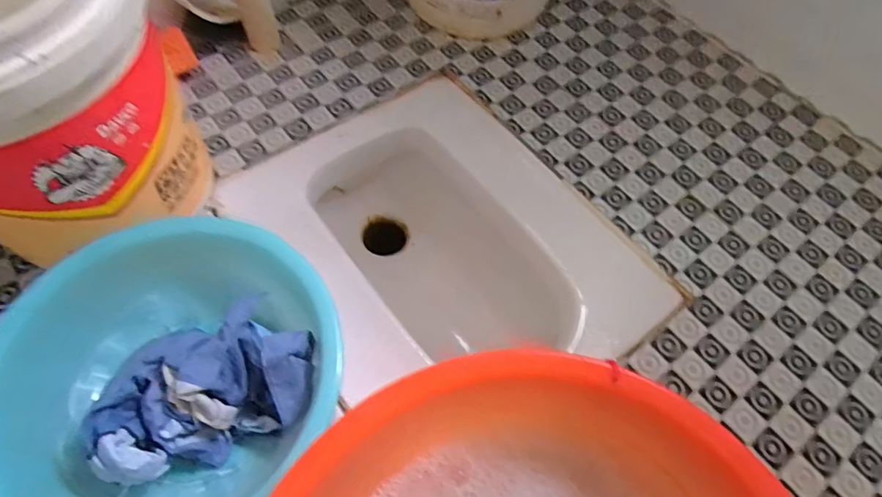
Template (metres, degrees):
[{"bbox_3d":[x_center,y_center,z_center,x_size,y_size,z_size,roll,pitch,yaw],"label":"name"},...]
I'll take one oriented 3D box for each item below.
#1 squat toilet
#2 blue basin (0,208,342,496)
[{"bbox_3d":[0.000,0.044,0.733,0.364,0.222,0.472,-35,68,-19],"label":"squat toilet"},{"bbox_3d":[-0.261,0.120,0.486,0.282,0.106,0.305,1,60,-2],"label":"blue basin"}]

